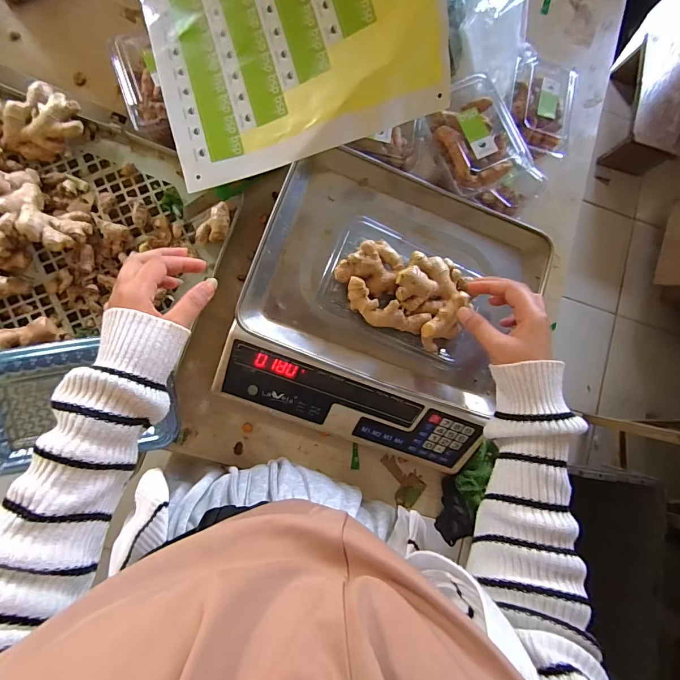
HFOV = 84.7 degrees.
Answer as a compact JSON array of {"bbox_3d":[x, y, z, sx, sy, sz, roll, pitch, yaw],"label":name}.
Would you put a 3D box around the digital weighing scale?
[{"bbox_3d":[0.052,-0.031,0.474,0.343,0.112,0.322,21,83,-6],"label":"digital weighing scale"}]

